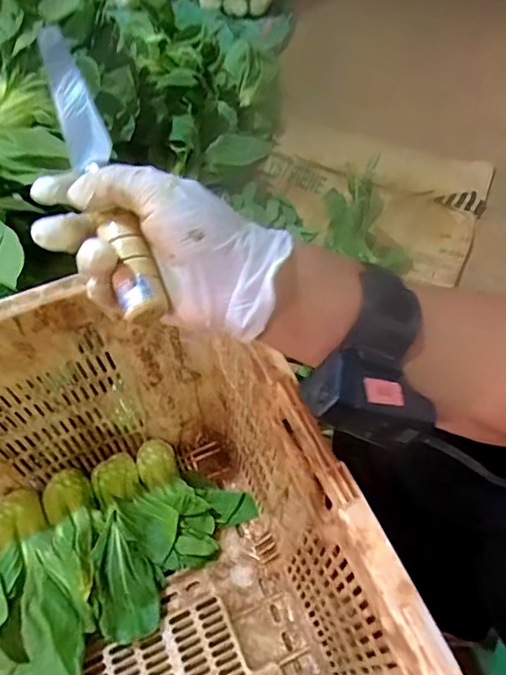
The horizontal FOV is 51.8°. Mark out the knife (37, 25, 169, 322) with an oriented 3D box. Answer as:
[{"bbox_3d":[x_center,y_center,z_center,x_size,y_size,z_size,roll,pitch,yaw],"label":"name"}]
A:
[{"bbox_3d":[-0.089,-0.098,0.294,0.023,0.013,0.191,-20,75,-10],"label":"knife"}]

